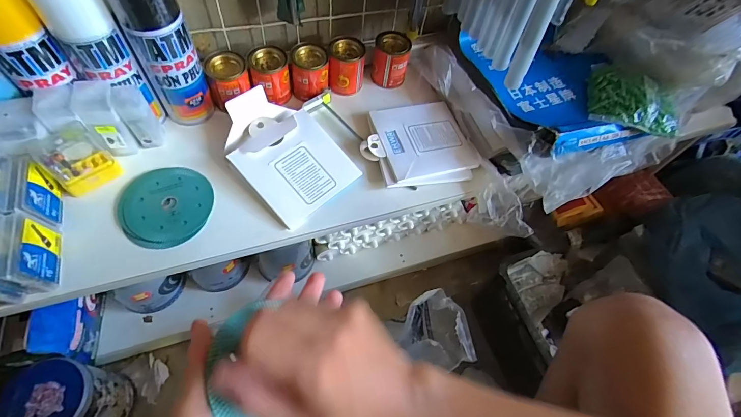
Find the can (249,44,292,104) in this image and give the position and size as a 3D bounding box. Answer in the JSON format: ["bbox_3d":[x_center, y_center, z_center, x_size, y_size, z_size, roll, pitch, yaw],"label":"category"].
[{"bbox_3d":[-0.144,-0.190,0.533,0.052,0.070,0.048,2,58,-4],"label":"can"}]

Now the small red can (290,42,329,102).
[{"bbox_3d":[-0.090,-0.202,0.545,0.053,0.067,0.050,2,58,-4],"label":"small red can"}]

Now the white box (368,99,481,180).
[{"bbox_3d":[0.071,-0.099,0.535,0.142,0.019,0.126,-14,60,-14],"label":"white box"}]

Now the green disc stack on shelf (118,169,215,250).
[{"bbox_3d":[-0.255,-0.004,0.460,0.104,0.015,0.107,-13,60,-13],"label":"green disc stack on shelf"}]

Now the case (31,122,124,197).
[{"bbox_3d":[-0.350,-0.059,0.437,0.032,0.079,0.063,35,62,16],"label":"case"}]

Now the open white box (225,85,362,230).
[{"bbox_3d":[-0.112,-0.079,0.487,0.130,0.067,0.164,-39,68,-25],"label":"open white box"}]

